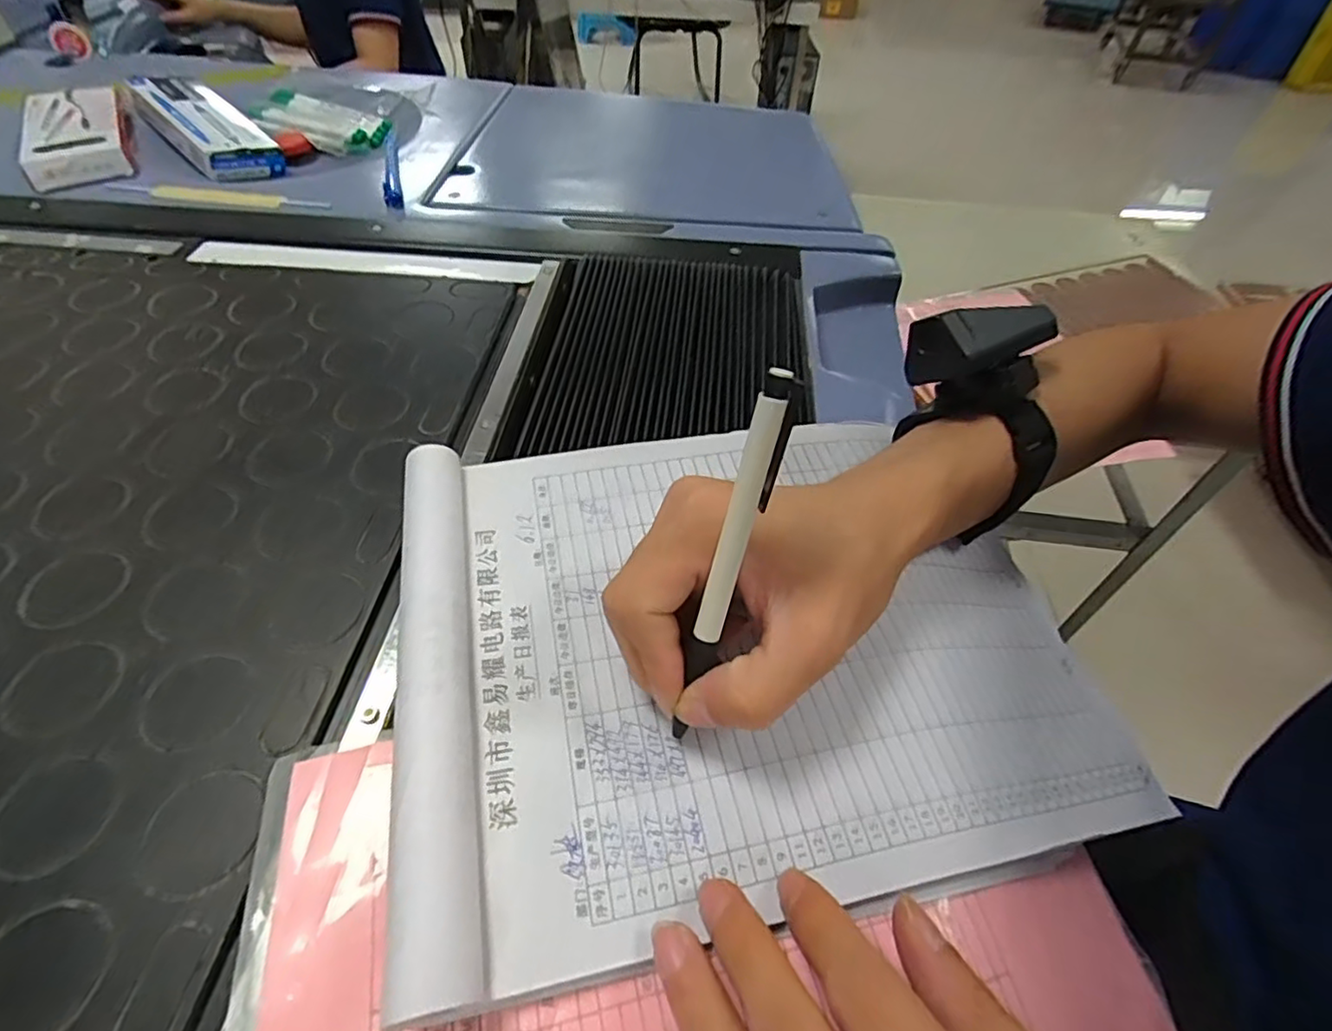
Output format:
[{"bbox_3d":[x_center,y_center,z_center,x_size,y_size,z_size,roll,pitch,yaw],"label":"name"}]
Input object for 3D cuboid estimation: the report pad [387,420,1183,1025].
[{"bbox_3d":[0.044,0.045,0.276,0.291,0.061,0.215,-10,50,-10],"label":"report pad"}]

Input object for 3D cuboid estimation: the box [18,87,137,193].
[{"bbox_3d":[-0.520,-0.333,0.561,0.074,0.034,0.155,-24,54,-20],"label":"box"}]

